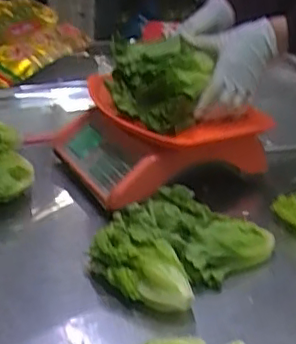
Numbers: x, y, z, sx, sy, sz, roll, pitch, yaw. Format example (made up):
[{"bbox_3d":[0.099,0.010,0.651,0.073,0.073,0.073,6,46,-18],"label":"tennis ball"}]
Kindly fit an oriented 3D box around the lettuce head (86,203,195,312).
[{"bbox_3d":[-0.015,0.113,0.751,0.091,0.071,0.144,-7,29,-18],"label":"lettuce head"}]

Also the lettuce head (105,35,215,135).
[{"bbox_3d":[0.017,-0.145,0.938,0.155,0.095,0.167,3,28,0],"label":"lettuce head"}]

